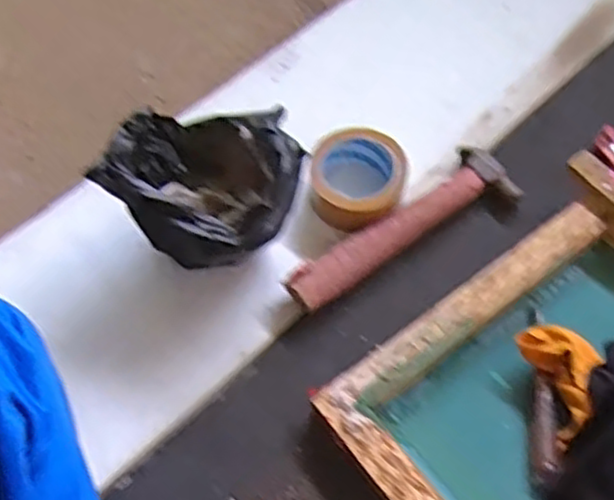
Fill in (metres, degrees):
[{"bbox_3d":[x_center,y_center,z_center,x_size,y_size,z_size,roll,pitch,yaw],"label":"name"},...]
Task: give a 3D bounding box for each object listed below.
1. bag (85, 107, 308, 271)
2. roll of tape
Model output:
[{"bbox_3d":[-0.090,-0.051,0.676,0.148,0.152,0.153,40,69,20],"label":"bag"},{"bbox_3d":[0.053,-0.073,0.726,0.092,0.060,0.100,-1,60,1],"label":"roll of tape"}]

